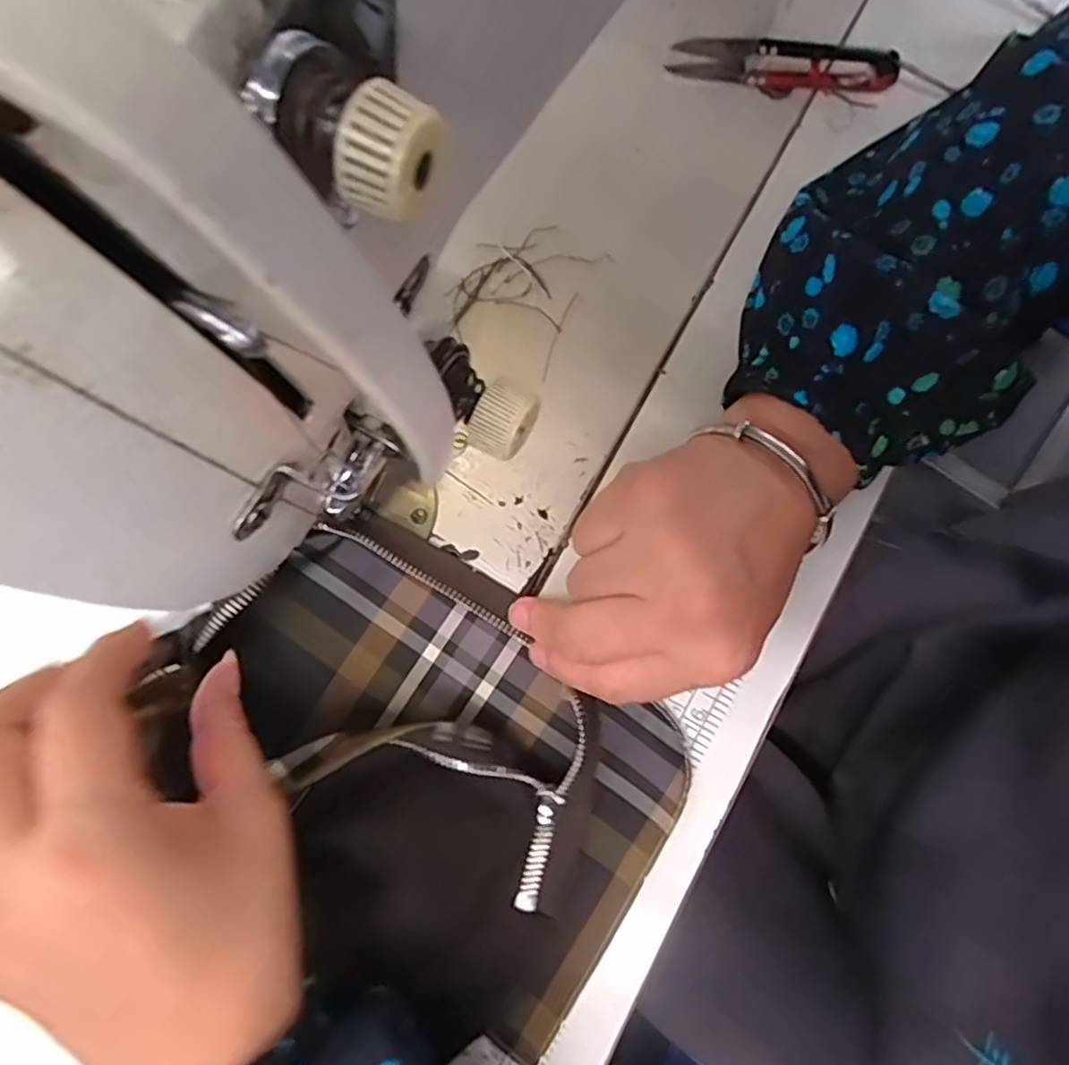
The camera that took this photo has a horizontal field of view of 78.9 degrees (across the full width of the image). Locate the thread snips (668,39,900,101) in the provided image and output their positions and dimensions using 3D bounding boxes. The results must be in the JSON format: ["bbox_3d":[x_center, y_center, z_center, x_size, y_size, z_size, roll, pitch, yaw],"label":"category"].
[{"bbox_3d":[0.118,-0.222,0.309,0.105,0.024,0.008,3,80,2],"label":"thread snips"}]

